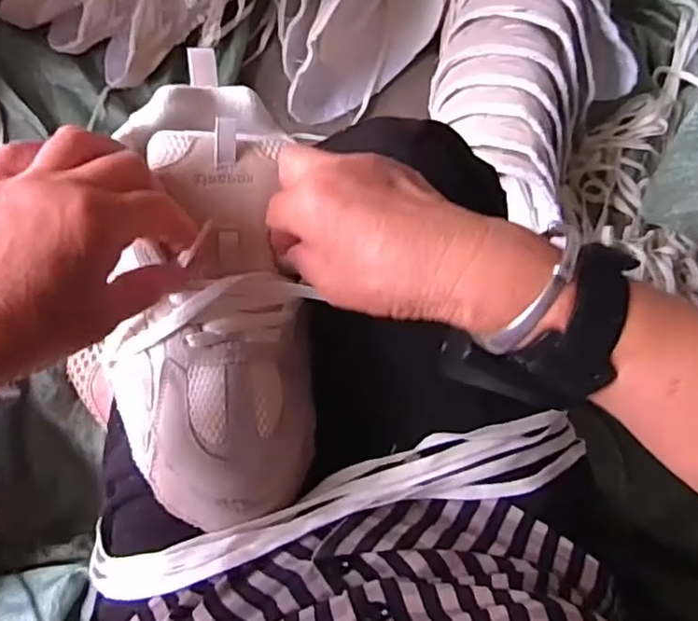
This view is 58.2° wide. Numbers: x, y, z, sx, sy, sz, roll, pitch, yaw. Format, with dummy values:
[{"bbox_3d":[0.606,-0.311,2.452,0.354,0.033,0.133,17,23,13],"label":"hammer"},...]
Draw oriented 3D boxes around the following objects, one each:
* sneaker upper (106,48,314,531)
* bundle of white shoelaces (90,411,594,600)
[{"bbox_3d":[-0.078,-0.006,0.361,0.113,0.061,0.263,-2,92,-5],"label":"sneaker upper"},{"bbox_3d":[0.004,0.114,0.383,0.308,0.039,0.046,-15,88,-5],"label":"bundle of white shoelaces"}]

